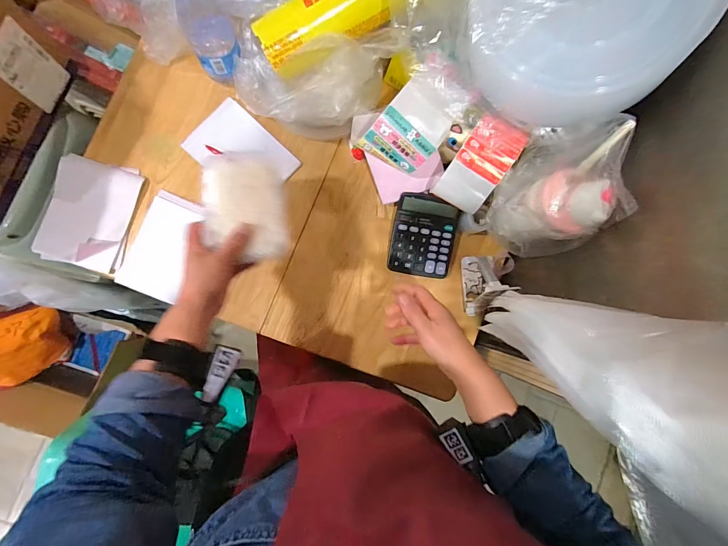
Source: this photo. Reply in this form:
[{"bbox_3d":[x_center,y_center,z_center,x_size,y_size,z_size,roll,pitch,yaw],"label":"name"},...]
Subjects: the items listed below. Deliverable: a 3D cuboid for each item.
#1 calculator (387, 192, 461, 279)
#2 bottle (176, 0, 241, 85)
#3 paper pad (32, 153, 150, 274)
[{"bbox_3d":[0.115,-0.068,0.645,0.125,0.034,0.146,8,86,-7],"label":"calculator"},{"bbox_3d":[-0.230,-0.365,0.512,0.066,0.161,0.072,-26,91,-8],"label":"bottle"},{"bbox_3d":[-0.457,-0.099,0.580,0.137,0.022,0.175,15,85,-7],"label":"paper pad"}]

